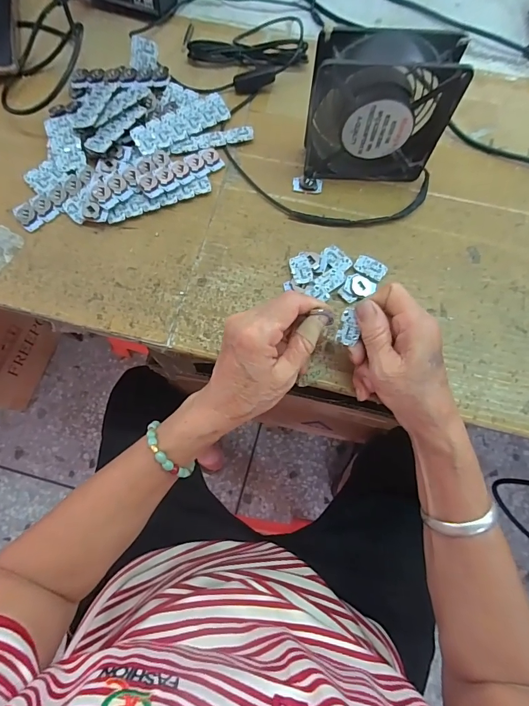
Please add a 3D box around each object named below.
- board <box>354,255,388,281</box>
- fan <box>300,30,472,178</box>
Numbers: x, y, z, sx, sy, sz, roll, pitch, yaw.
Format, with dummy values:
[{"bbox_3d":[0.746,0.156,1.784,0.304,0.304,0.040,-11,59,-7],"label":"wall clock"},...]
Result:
[{"bbox_3d":[0.101,-0.081,0.364,0.029,0.007,0.020,35,76,9],"label":"board"},{"bbox_3d":[0.100,-0.214,0.345,0.120,0.115,0.041,1,73,-1],"label":"fan"}]

